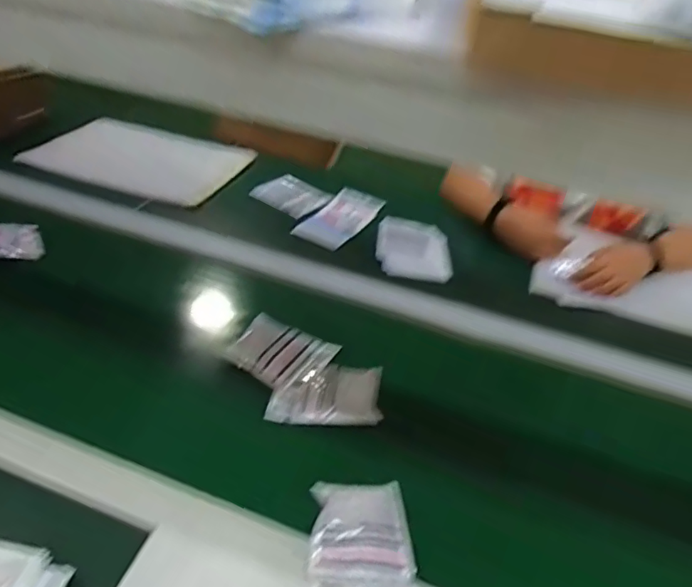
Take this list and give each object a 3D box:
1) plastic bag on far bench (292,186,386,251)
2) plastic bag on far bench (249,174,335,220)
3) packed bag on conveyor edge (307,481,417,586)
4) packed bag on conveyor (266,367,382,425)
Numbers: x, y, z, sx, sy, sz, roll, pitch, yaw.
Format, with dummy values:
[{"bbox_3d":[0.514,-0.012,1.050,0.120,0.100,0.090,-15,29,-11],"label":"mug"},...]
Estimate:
[{"bbox_3d":[-0.004,-0.151,1.080,0.105,0.014,0.222,22,38,20],"label":"plastic bag on far bench"},{"bbox_3d":[-0.108,-0.204,1.131,0.142,0.019,0.120,26,40,23],"label":"plastic bag on far bench"},{"bbox_3d":[0.015,0.239,0.538,0.098,0.016,0.129,4,36,-5],"label":"packed bag on conveyor edge"},{"bbox_3d":[-0.025,0.126,0.697,0.136,0.026,0.086,7,36,-1],"label":"packed bag on conveyor"}]

